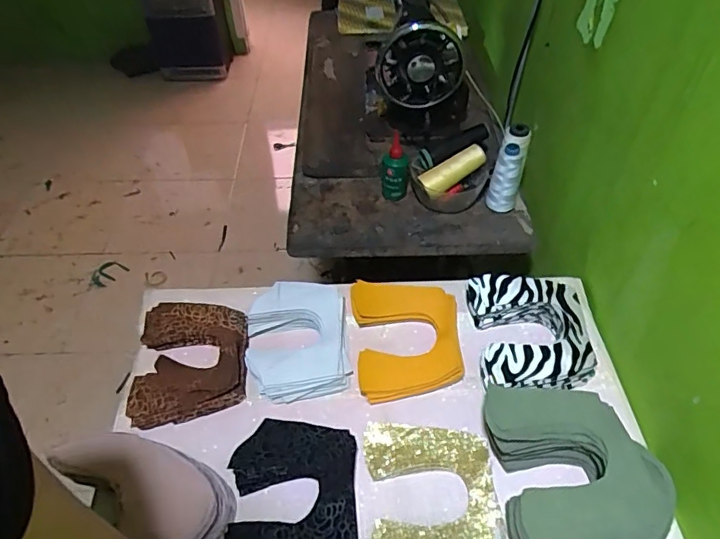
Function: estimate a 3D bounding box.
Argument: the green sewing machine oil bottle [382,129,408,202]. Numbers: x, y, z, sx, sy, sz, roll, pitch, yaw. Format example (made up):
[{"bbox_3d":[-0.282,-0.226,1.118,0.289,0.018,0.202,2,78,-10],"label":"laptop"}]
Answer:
[{"bbox_3d":[0.055,-0.168,0.843,0.045,0.103,0.055,0,49,1],"label":"green sewing machine oil bottle"}]

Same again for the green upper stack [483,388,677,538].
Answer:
[{"bbox_3d":[0.213,0.202,0.527,0.156,0.073,0.172,-5,49,-3],"label":"green upper stack"}]

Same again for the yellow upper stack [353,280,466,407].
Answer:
[{"bbox_3d":[0.059,0.084,0.663,0.126,0.034,0.159,-4,49,-2],"label":"yellow upper stack"}]

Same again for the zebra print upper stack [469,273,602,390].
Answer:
[{"bbox_3d":[0.210,0.080,0.645,0.134,0.047,0.152,-2,49,0],"label":"zebra print upper stack"}]

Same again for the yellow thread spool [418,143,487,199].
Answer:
[{"bbox_3d":[0.146,-0.155,0.824,0.112,0.039,0.033,-32,53,-1],"label":"yellow thread spool"}]

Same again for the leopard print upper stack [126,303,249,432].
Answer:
[{"bbox_3d":[-0.208,0.110,0.648,0.134,0.030,0.160,-4,49,-2],"label":"leopard print upper stack"}]

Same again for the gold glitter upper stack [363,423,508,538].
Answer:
[{"bbox_3d":[0.075,0.234,0.540,0.129,0.020,0.154,-3,49,-1],"label":"gold glitter upper stack"}]

